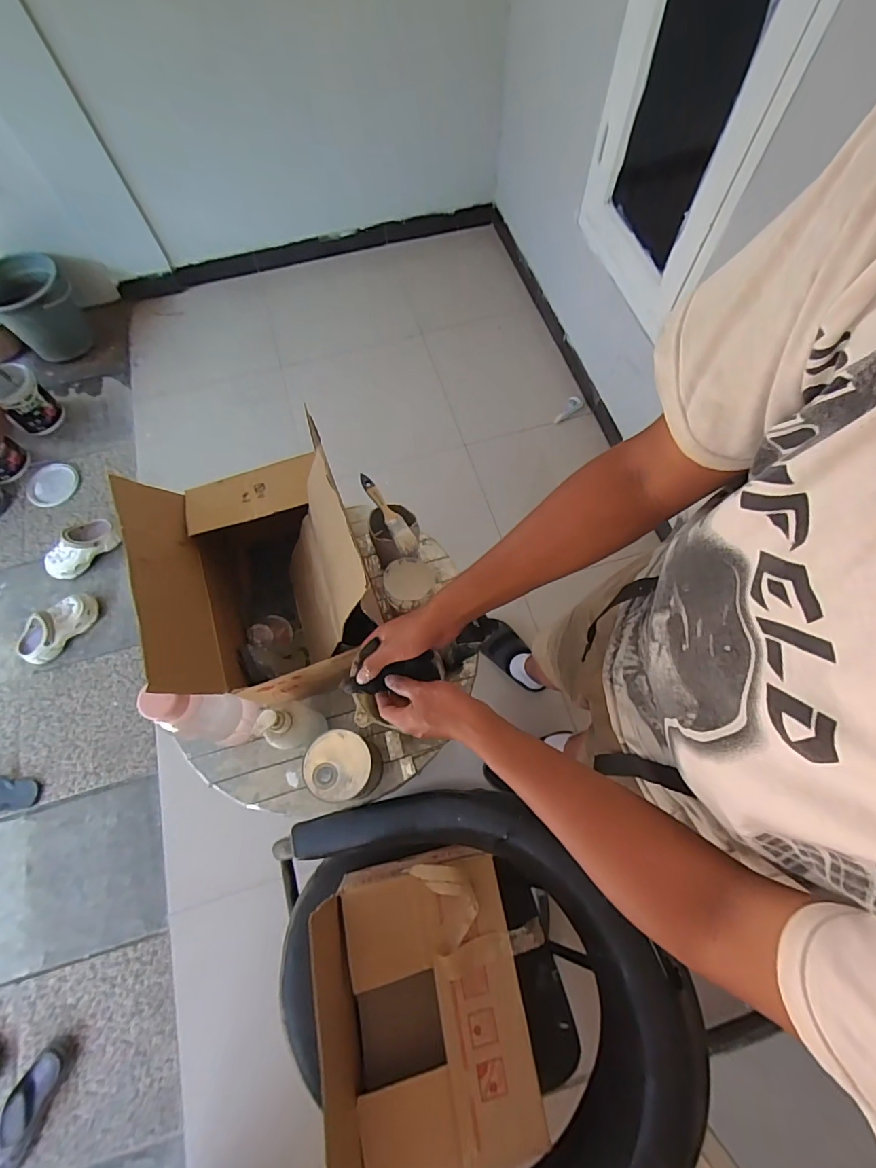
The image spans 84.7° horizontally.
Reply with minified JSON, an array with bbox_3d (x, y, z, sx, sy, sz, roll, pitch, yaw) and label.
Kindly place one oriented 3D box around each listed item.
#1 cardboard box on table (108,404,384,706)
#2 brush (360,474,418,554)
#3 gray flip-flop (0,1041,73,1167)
[{"bbox_3d":[-0.270,-0.019,0.763,0.295,0.324,0.355,-21,69,-7],"label":"cardboard box on table"},{"bbox_3d":[-0.090,-0.129,0.855,0.032,0.019,0.174,-28,70,-9],"label":"brush"},{"bbox_3d":[-0.965,1.230,1.120,0.107,0.060,0.254,20,71,9],"label":"gray flip-flop"}]

